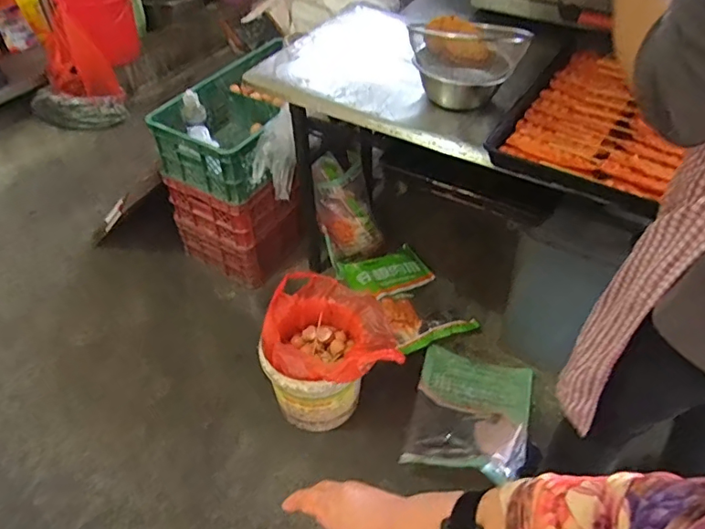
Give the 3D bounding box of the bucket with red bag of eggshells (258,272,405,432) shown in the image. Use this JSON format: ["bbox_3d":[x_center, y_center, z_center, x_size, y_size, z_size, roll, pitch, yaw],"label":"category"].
[{"bbox_3d":[-0.067,0.226,1.372,0.312,0.306,0.325,-6,47,-5],"label":"bucket with red bag of eggshells"}]

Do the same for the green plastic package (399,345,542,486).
[{"bbox_3d":[0.316,0.392,1.371,0.311,0.078,0.380,11,35,12],"label":"green plastic package"}]

